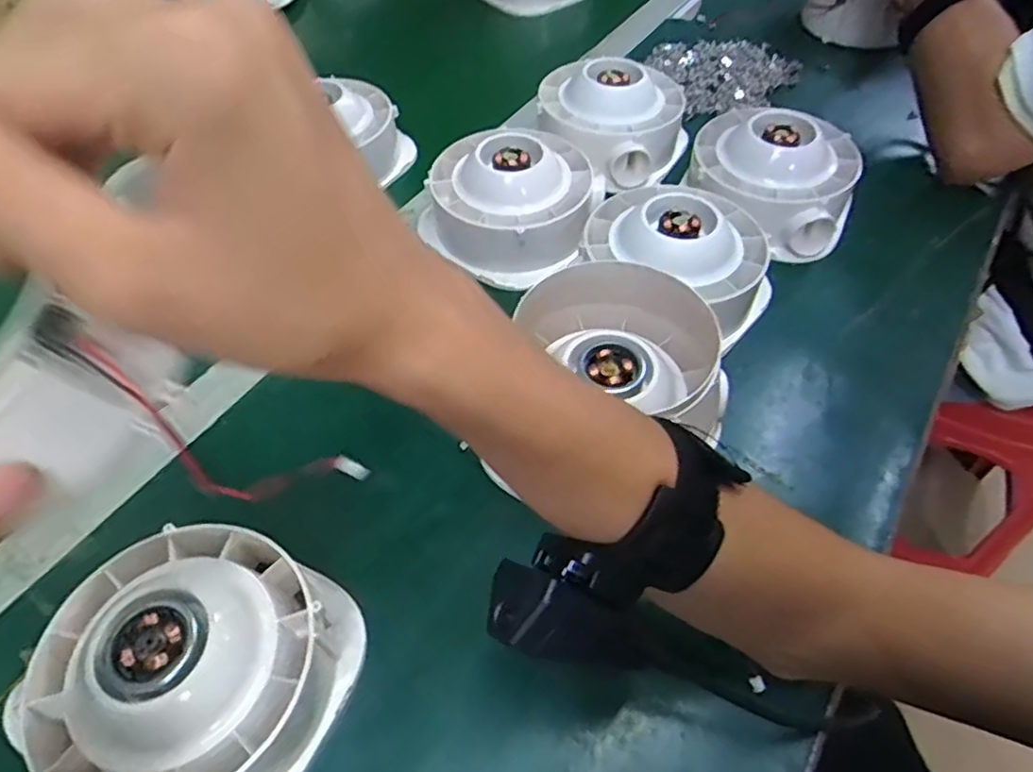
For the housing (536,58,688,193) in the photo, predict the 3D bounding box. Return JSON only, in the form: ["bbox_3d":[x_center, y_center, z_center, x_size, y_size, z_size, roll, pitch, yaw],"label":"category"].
[{"bbox_3d":[0.084,-0.237,0.583,0.129,0.062,0.118,7,53,6],"label":"housing"}]

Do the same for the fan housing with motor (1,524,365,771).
[{"bbox_3d":[-0.155,0.133,0.313,0.134,0.069,0.131,22,56,17],"label":"fan housing with motor"}]

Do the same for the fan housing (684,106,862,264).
[{"bbox_3d":[0.210,-0.176,0.542,0.134,0.066,0.135,15,55,12],"label":"fan housing"}]

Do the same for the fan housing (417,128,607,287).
[{"bbox_3d":[-0.007,-0.151,0.537,0.117,0.084,0.121,0,53,1],"label":"fan housing"}]

